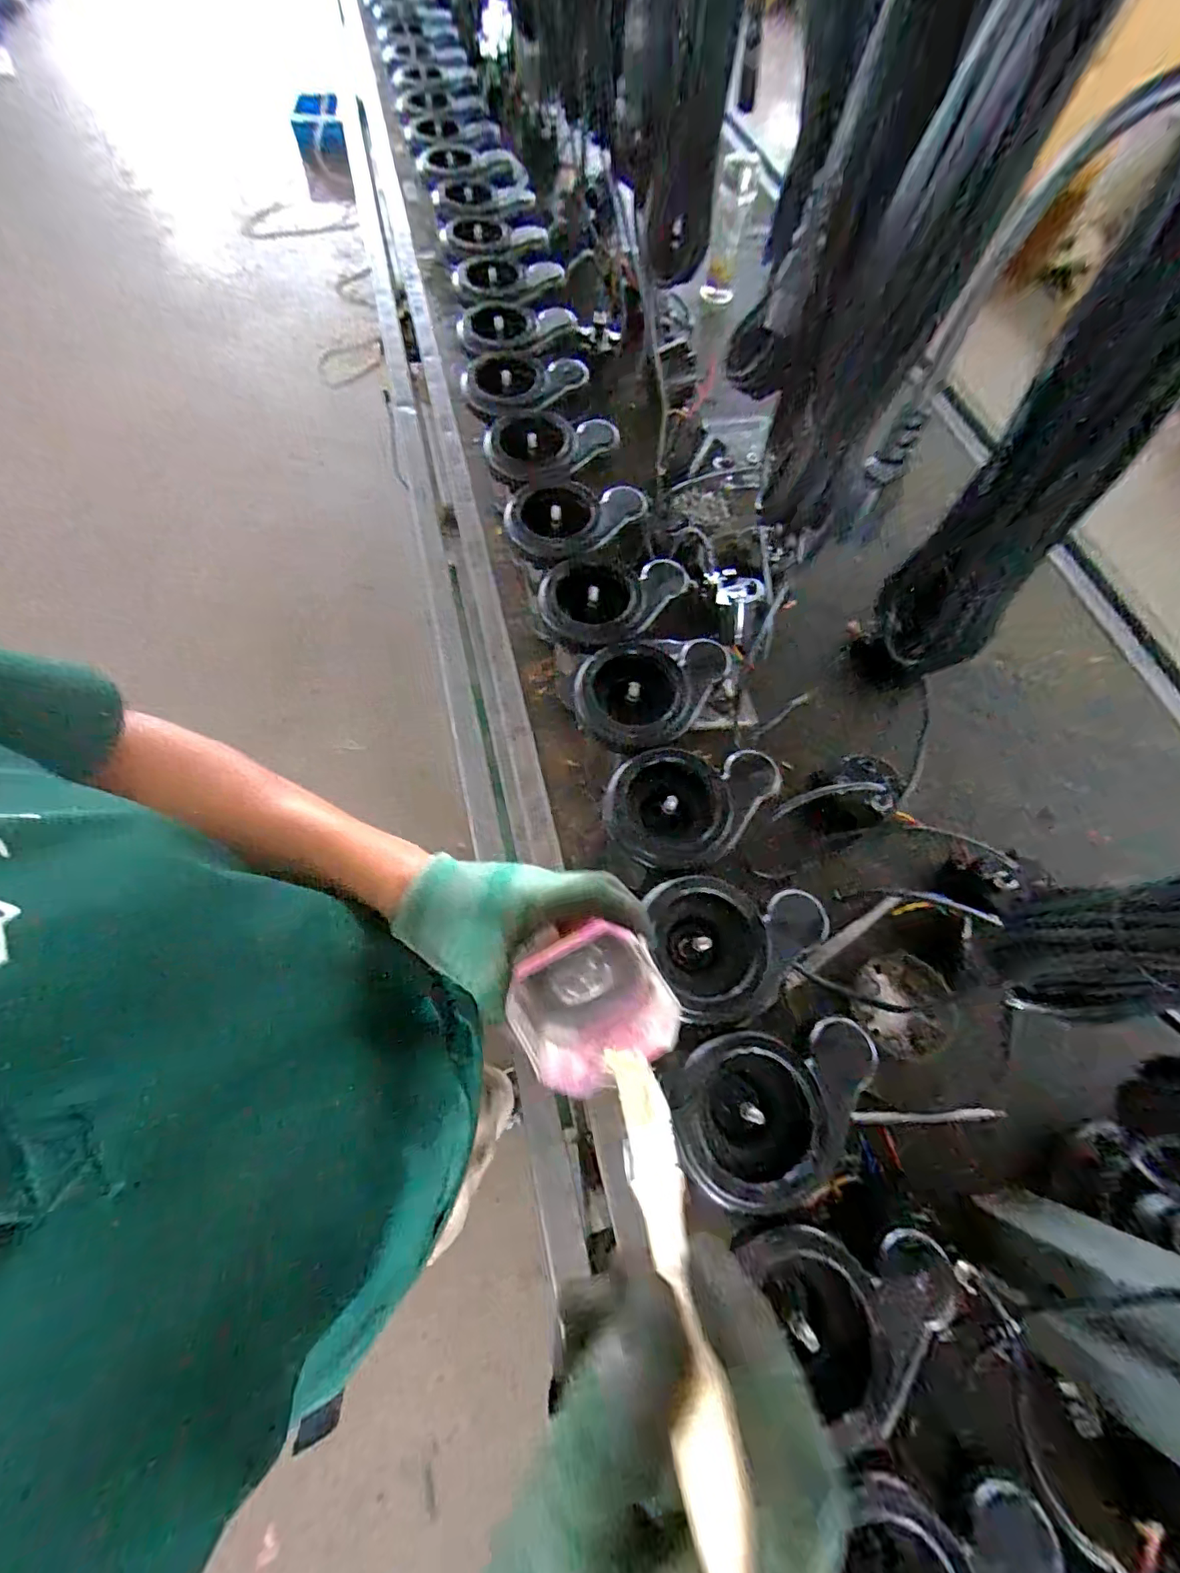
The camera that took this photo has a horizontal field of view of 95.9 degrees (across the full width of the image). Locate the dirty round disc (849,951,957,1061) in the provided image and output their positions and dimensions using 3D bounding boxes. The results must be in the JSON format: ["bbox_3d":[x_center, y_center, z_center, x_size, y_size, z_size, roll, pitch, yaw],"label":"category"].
[{"bbox_3d":[0.340,0.239,0.582,0.097,0.013,0.097,-37,61,1],"label":"dirty round disc"}]

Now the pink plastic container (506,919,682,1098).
[{"bbox_3d":[0.000,0.134,0.346,0.102,0.106,0.092,-26,70,-13],"label":"pink plastic container"}]

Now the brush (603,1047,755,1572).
[{"bbox_3d":[0.025,0.149,0.185,0.019,0.150,0.009,-3,106,-4],"label":"brush"}]

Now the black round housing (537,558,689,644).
[{"bbox_3d":[0.030,-0.209,0.614,0.170,0.062,0.122,-16,68,-9],"label":"black round housing"}]

